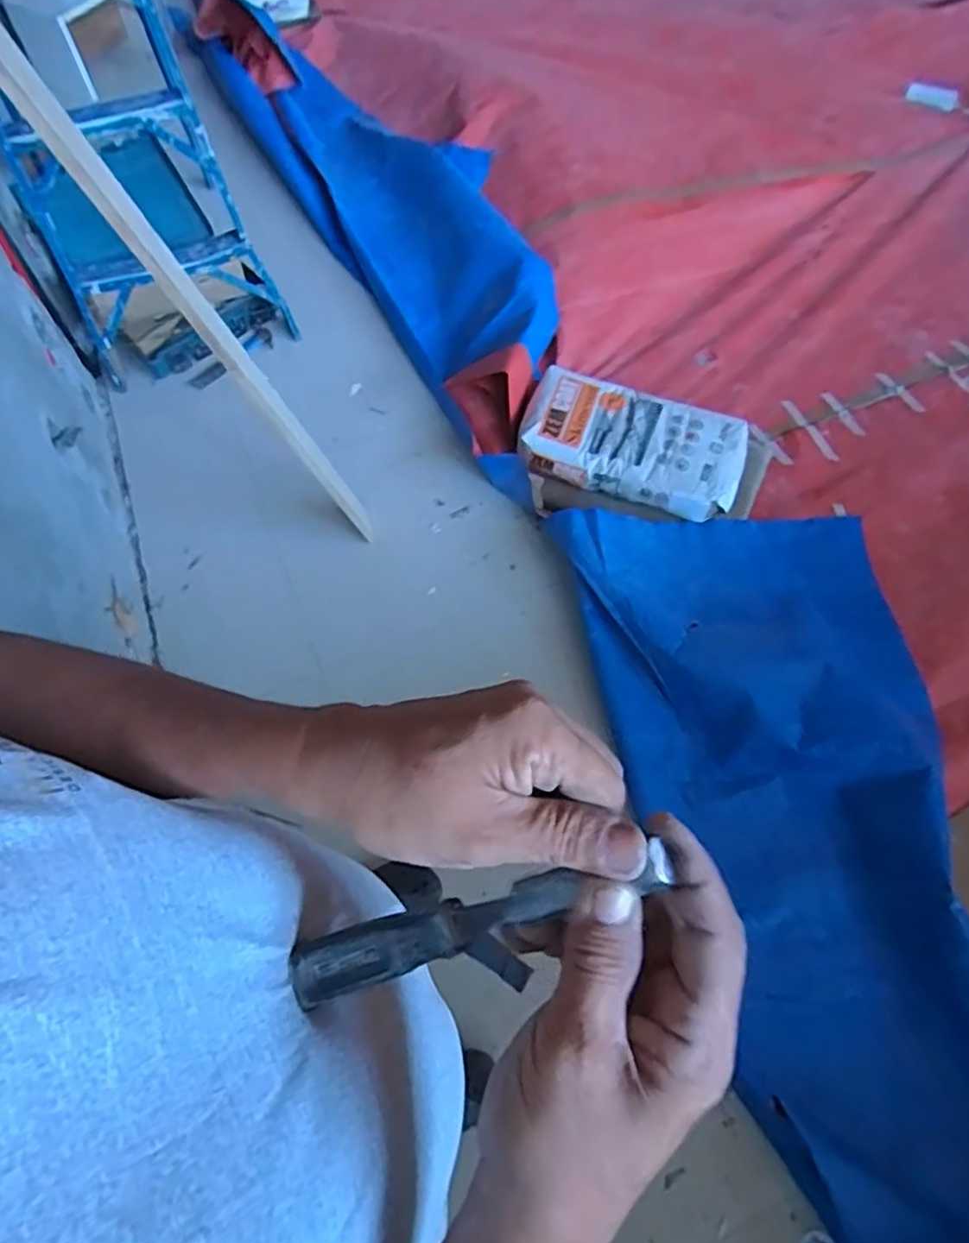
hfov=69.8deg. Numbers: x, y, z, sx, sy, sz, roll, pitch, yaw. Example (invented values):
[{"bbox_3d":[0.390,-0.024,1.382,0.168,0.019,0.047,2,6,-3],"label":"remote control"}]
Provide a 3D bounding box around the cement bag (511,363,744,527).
[{"bbox_3d":[0.364,-0.439,1.714,0.556,0.134,0.332,14,66,9],"label":"cement bag"}]

